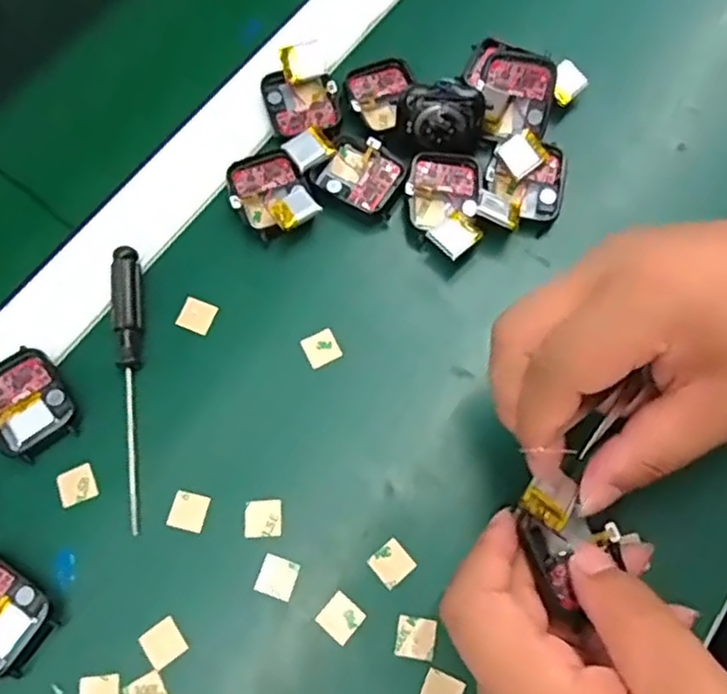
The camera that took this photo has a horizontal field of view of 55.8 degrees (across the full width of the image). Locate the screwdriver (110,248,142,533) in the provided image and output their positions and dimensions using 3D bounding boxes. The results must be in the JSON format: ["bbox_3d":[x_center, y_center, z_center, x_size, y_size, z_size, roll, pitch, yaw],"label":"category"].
[{"bbox_3d":[-0.106,0.015,0.311,0.013,0.016,0.129,-8,69,-2],"label":"screwdriver"}]

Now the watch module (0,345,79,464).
[{"bbox_3d":[-0.153,0.025,0.310,0.037,0.011,0.045,-31,71,-10],"label":"watch module"}]

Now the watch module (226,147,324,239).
[{"bbox_3d":[-0.046,-0.074,0.342,0.036,0.015,0.048,-24,70,-7],"label":"watch module"}]

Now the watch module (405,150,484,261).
[{"bbox_3d":[0.040,-0.069,0.338,0.035,0.012,0.057,2,69,2],"label":"watch module"}]

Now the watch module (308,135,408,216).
[{"bbox_3d":[-0.001,-0.087,0.346,0.040,0.010,0.037,31,73,12],"label":"watch module"}]

